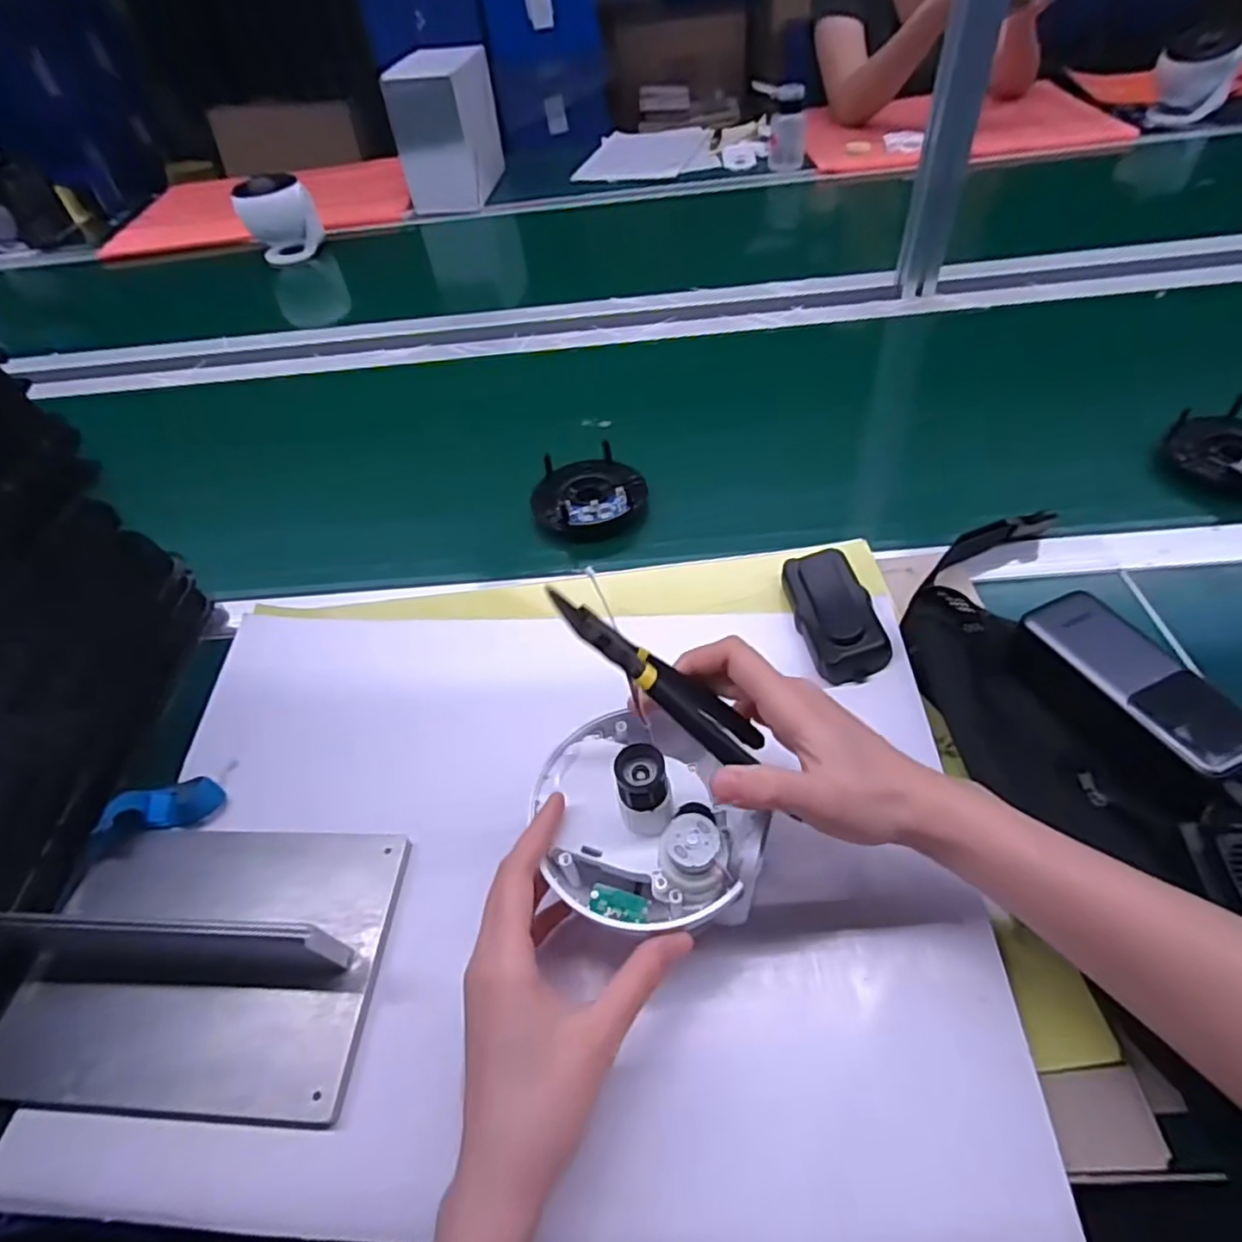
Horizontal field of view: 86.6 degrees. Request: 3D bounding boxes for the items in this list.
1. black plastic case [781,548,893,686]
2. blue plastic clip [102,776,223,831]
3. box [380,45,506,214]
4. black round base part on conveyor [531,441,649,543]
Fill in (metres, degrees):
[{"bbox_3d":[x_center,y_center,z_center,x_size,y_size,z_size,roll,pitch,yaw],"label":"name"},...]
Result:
[{"bbox_3d":[0.152,-0.008,0.470,0.050,0.029,0.104,-9,50,-1],"label":"black plastic case"},{"bbox_3d":[-0.294,0.119,0.427,0.063,0.027,0.029,0,44,-28],"label":"blue plastic clip"},{"bbox_3d":[-0.298,-0.867,1.160,0.125,0.190,0.205,5,50,11],"label":"box"},{"bbox_3d":[-0.029,-0.114,0.599,0.100,0.035,0.085,-15,50,-7],"label":"black round base part on conveyor"}]

